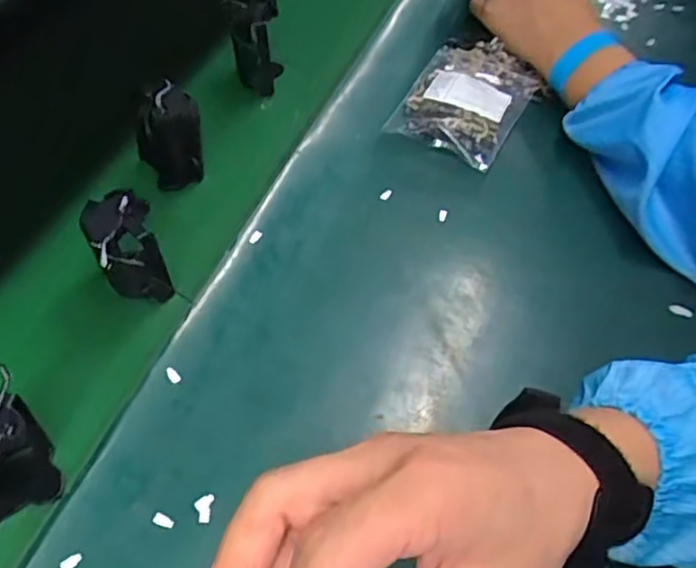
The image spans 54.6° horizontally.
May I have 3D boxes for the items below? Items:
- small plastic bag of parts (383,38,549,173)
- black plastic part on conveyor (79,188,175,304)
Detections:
[{"bbox_3d":[0.107,-0.169,0.604,0.104,0.018,0.163,28,57,15],"label":"small plastic bag of parts"},{"bbox_3d":[-0.144,-0.023,0.440,0.040,0.060,0.052,-21,59,-18],"label":"black plastic part on conveyor"}]

